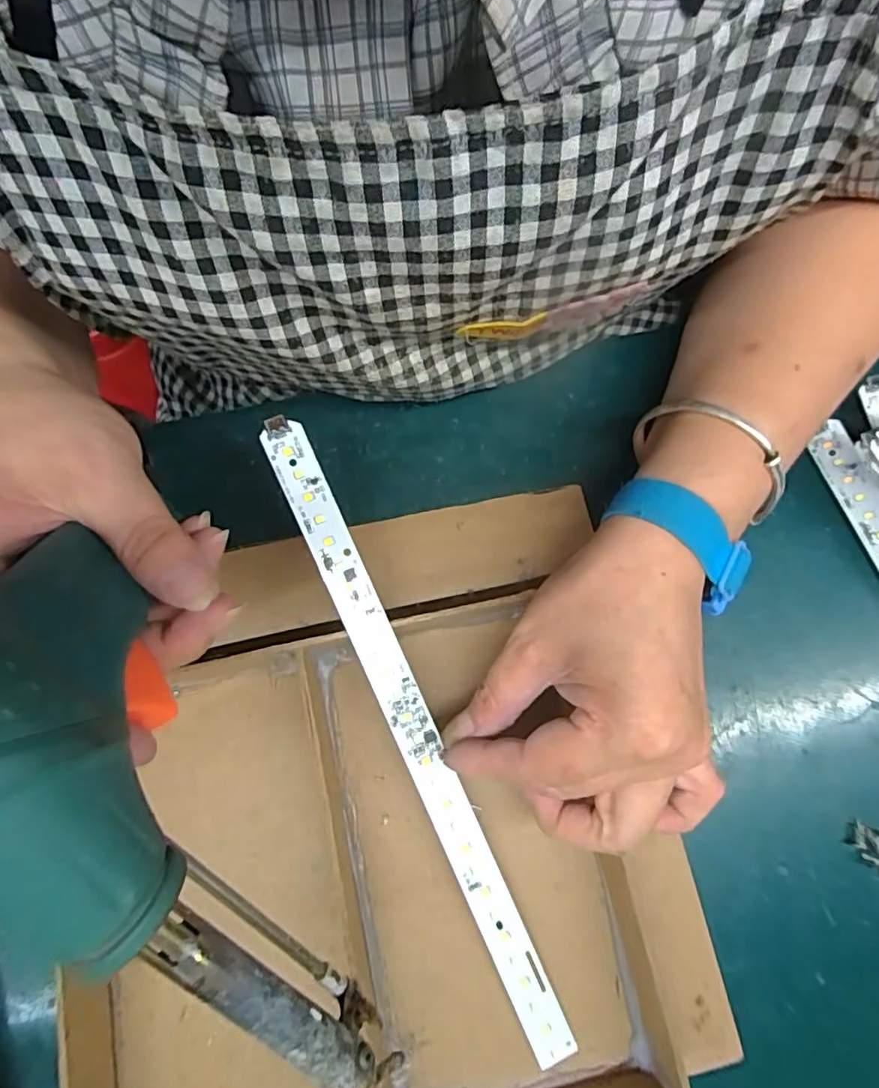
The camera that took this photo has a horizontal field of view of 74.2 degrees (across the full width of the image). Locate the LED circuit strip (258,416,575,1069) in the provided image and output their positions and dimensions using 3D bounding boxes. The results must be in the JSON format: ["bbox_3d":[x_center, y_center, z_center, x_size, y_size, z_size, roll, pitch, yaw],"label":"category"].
[{"bbox_3d":[-0.008,0.081,0.241,0.018,0.008,0.281,-24,91,-7],"label":"LED circuit strip"}]

